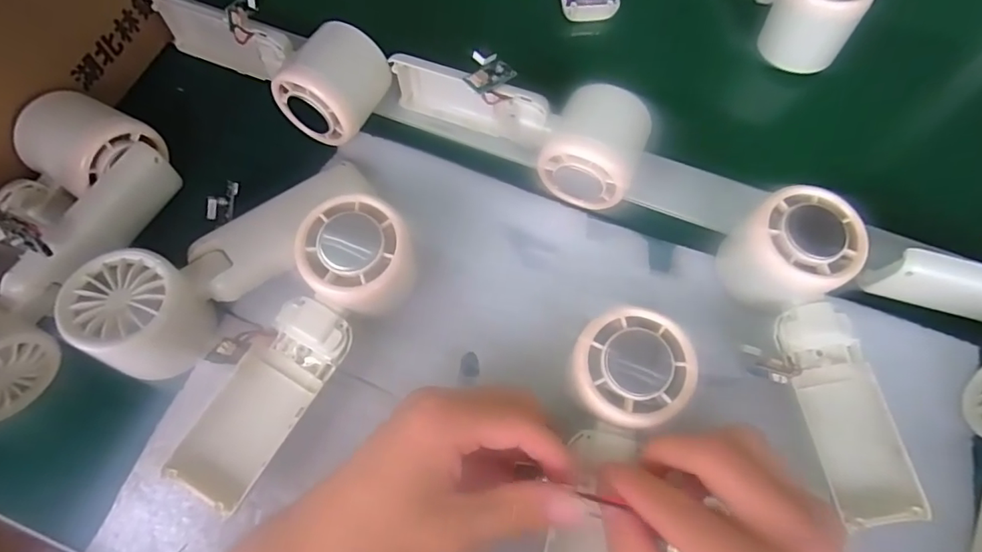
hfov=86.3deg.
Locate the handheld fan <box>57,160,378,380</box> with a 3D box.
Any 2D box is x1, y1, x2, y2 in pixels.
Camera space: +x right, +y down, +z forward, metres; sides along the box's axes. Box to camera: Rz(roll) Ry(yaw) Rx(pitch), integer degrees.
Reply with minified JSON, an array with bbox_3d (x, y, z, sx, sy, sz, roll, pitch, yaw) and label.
[{"bbox_3d":[-0.142,-0.016,0.288,0.057,0.045,0.164,43,73,11],"label":"handheld fan"}]

